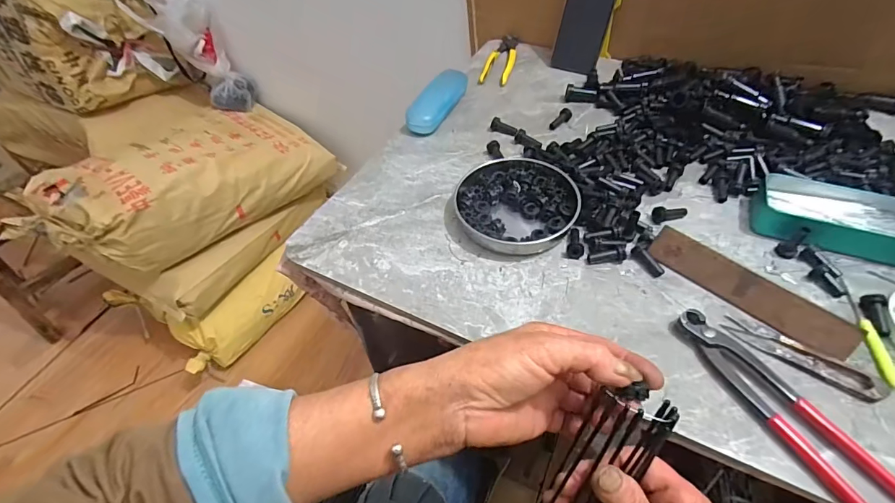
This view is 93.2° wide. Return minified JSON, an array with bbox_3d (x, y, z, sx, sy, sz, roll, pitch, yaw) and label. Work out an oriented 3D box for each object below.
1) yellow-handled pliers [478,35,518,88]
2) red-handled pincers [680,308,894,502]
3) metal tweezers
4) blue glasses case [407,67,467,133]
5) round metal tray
[{"bbox_3d":[0.096,-0.334,0.733,0.044,0.016,0.156,13,53,13],"label":"yellow-handled pliers"},{"bbox_3d":[0.266,0.124,0.333,0.043,0.013,0.192,-23,53,-15],"label":"red-handled pincers"},{"bbox_3d":[0.305,0.090,0.365,0.118,0.004,0.025,29,58,23],"label":"metal tweezers"},{"bbox_3d":[-0.014,-0.231,0.637,0.048,0.037,0.143,17,54,16],"label":"blue glasses case"},{"bbox_3d":[0.080,-0.058,0.494,0.133,0.022,0.139,-1,51,2],"label":"round metal tray"}]

